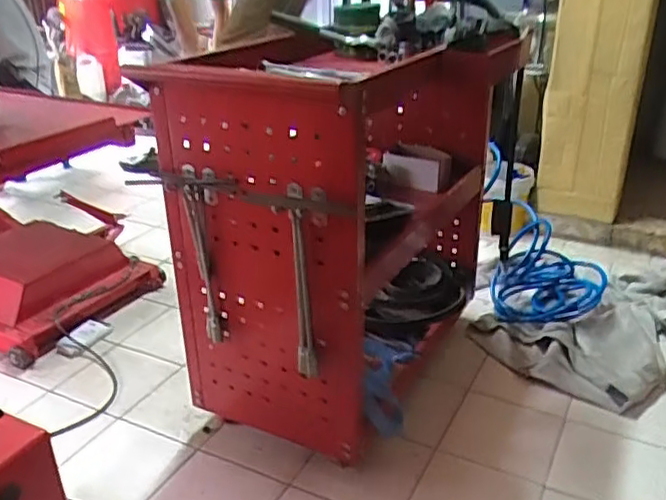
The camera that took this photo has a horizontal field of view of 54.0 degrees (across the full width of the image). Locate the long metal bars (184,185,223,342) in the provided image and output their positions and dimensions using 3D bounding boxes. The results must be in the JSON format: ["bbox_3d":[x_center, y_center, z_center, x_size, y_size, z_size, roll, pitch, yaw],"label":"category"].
[{"bbox_3d":[-0.211,0.025,1.070,0.034,0.273,0.033,-6,26,-10],"label":"long metal bars"}]

